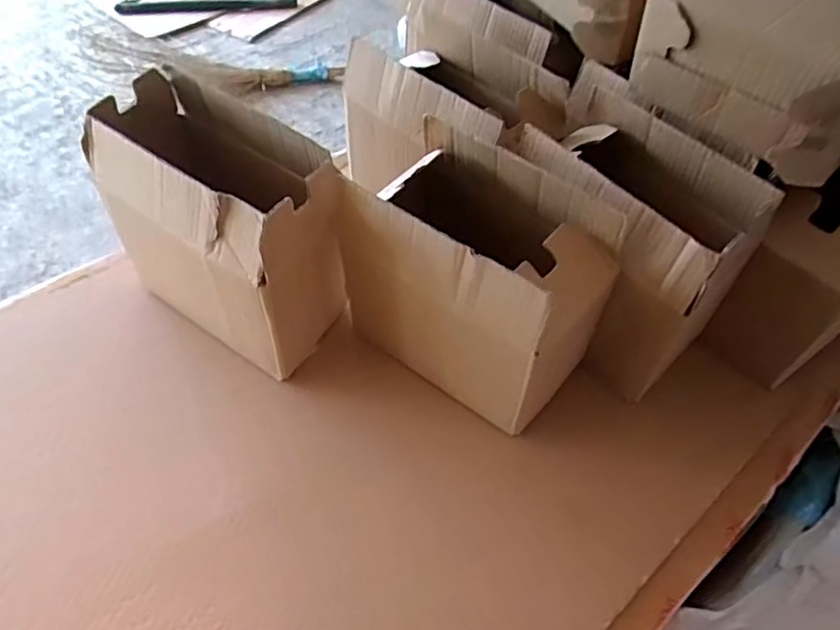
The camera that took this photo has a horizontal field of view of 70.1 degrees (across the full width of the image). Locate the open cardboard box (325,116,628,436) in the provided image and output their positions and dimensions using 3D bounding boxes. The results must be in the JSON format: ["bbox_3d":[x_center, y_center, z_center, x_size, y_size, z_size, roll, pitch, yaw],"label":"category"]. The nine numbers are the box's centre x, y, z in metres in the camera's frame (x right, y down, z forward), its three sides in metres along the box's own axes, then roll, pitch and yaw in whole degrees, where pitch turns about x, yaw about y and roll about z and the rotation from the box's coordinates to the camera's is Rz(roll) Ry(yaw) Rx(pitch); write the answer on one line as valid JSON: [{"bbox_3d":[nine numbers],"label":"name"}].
[{"bbox_3d":[0.052,-0.034,0.597,0.234,0.219,0.137,32,56,19],"label":"open cardboard box"}]

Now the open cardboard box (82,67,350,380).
[{"bbox_3d":[-0.202,-0.094,0.626,0.245,0.212,0.139,31,55,18],"label":"open cardboard box"}]

